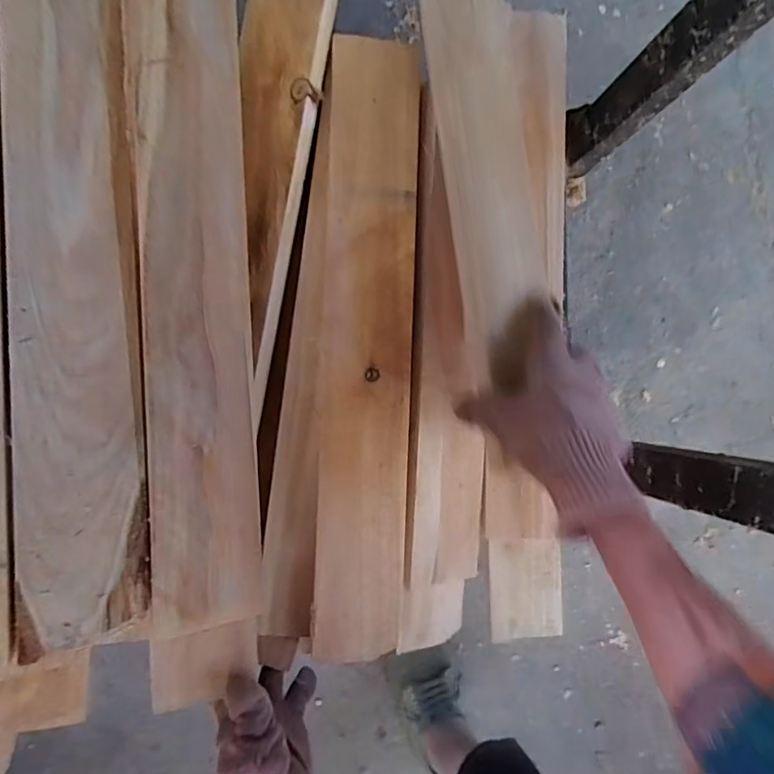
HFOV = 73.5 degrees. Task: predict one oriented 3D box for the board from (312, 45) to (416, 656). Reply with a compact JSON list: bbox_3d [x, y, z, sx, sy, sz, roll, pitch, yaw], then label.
[{"bbox_3d":[-0.016,-0.029,0.423,0.075,0.010,0.490,1,90,-9],"label":"board"}]

